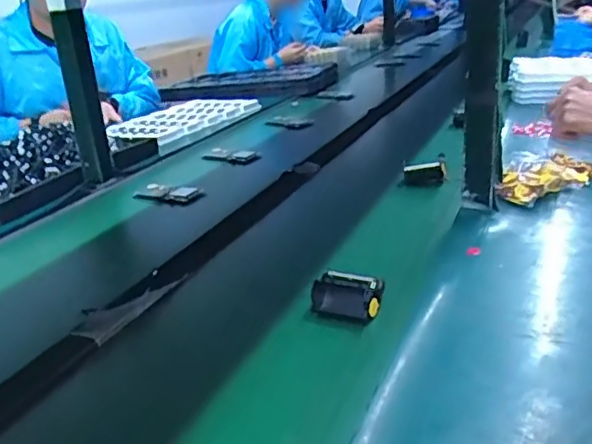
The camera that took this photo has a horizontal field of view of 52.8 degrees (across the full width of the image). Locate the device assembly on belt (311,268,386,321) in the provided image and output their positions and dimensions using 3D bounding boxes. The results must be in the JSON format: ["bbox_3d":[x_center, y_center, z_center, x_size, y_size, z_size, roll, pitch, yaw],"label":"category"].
[{"bbox_3d":[0.055,0.077,0.656,0.078,0.034,0.045,10,25,26],"label":"device assembly on belt"}]

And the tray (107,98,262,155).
[{"bbox_3d":[-0.293,-0.286,1.616,0.278,0.026,0.435,12,27,31],"label":"tray"}]

